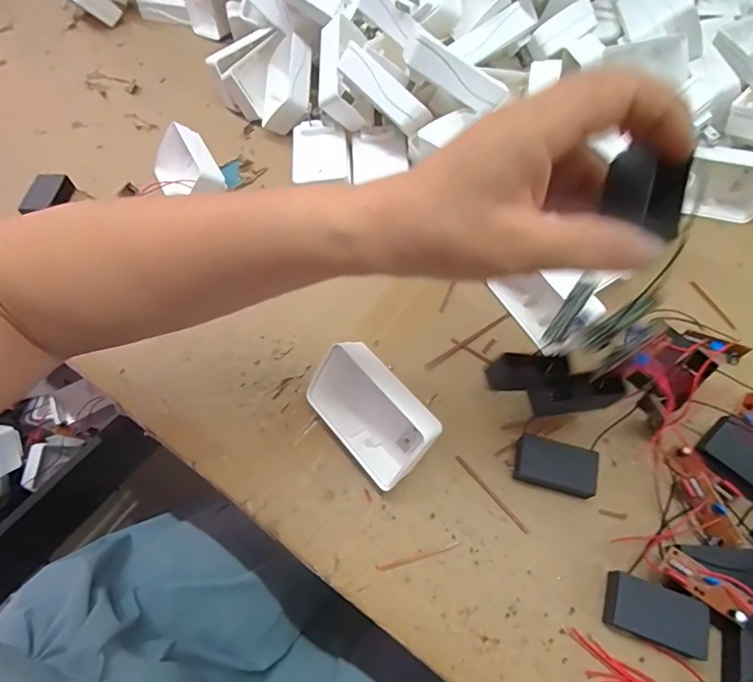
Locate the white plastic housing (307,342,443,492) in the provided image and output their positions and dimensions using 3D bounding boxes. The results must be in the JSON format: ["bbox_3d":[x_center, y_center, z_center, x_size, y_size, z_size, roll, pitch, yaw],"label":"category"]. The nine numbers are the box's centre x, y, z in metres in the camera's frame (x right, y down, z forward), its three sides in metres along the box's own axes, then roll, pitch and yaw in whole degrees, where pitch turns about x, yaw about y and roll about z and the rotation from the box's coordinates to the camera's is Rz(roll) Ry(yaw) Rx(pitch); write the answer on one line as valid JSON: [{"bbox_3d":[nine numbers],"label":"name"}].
[{"bbox_3d":[-0.007,0.049,0.311,0.058,0.045,0.095,-37,65,-18],"label":"white plastic housing"}]

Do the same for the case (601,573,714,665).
[{"bbox_3d":[0.155,0.153,0.260,0.053,0.019,0.030,18,62,12],"label":"case"}]

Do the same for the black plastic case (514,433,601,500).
[{"bbox_3d":[0.117,0.083,0.304,0.049,0.016,0.030,15,61,11],"label":"black plastic case"}]

